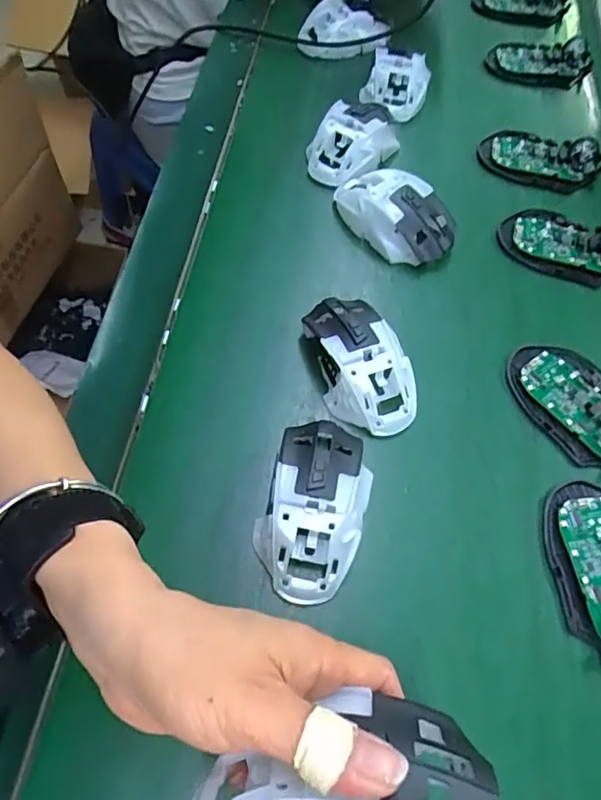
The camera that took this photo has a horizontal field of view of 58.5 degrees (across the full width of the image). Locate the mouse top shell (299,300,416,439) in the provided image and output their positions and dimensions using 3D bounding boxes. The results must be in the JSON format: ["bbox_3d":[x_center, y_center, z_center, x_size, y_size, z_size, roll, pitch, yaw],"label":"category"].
[{"bbox_3d":[0.044,-0.030,0.399,0.061,0.041,0.112,-15,61,-12],"label":"mouse top shell"}]

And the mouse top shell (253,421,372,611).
[{"bbox_3d":[0.009,0.068,0.344,0.063,0.041,0.114,16,59,6],"label":"mouse top shell"}]

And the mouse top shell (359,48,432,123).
[{"bbox_3d":[0.100,-0.331,0.558,0.061,0.040,0.073,17,60,7],"label":"mouse top shell"}]

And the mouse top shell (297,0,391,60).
[{"bbox_3d":[0.049,-0.409,0.598,0.093,0.040,0.058,12,59,4],"label":"mouse top shell"}]

